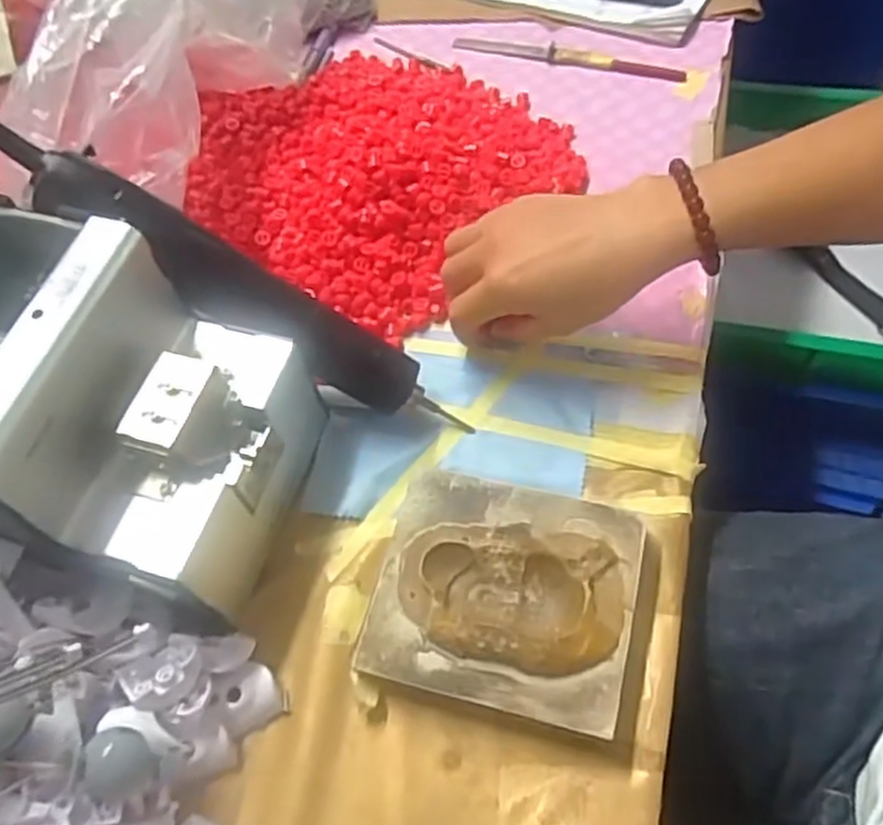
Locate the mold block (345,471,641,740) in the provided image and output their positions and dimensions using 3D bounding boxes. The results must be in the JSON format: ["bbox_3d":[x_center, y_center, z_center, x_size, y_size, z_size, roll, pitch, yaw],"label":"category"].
[{"bbox_3d":[0.029,0.084,0.353,0.113,0.032,0.101,11,62,11],"label":"mold block"}]

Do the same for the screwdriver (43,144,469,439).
[{"bbox_3d":[-0.089,-0.055,0.380,0.232,0.032,0.040,32,61,-15],"label":"screwdriver"}]

